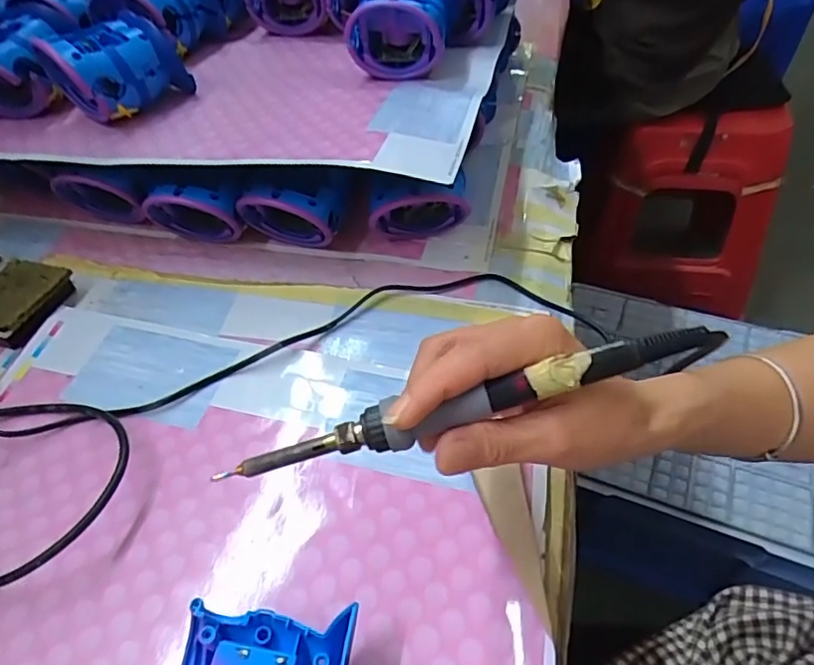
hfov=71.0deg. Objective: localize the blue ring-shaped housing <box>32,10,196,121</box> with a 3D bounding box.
[{"bbox_3d":[-0.239,-0.216,0.469,0.093,0.064,0.078,-34,54,-23],"label":"blue ring-shaped housing"}]

